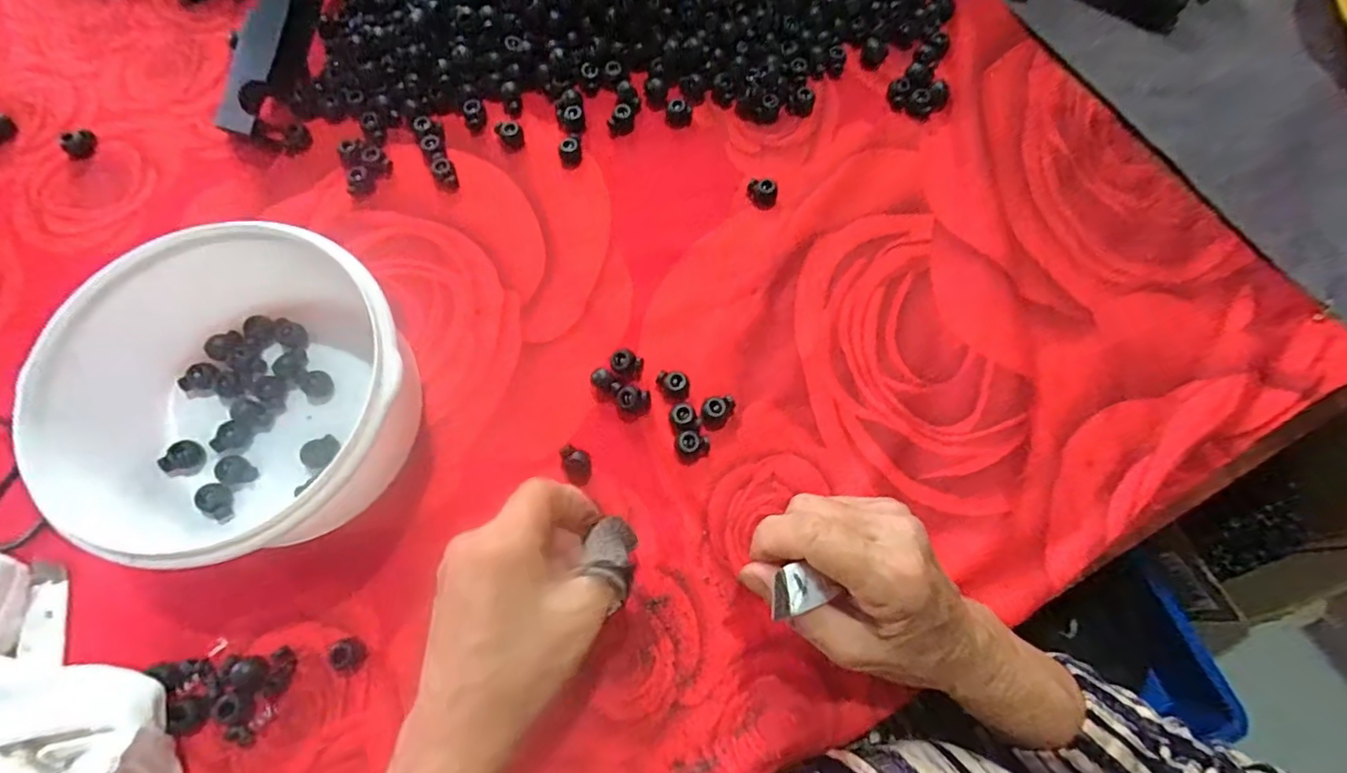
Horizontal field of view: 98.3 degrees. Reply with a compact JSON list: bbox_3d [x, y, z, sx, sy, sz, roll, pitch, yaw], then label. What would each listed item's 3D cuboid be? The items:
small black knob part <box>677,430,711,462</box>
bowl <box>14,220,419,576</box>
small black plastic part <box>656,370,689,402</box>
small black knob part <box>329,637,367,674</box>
[{"bbox_3d":[0.011,0.033,0.329,0.017,0.011,0.016,-27,76,-10],"label":"small black knob part"},{"bbox_3d":[-0.215,0.002,0.303,0.157,0.077,0.145,1,73,-2],"label":"bowl"},{"bbox_3d":[0.000,-0.002,0.340,0.015,0.010,0.020,-27,76,-10],"label":"small black plastic part"},{"bbox_3d":[-0.167,0.137,0.296,0.015,0.012,0.016,1,73,-2],"label":"small black knob part"}]

